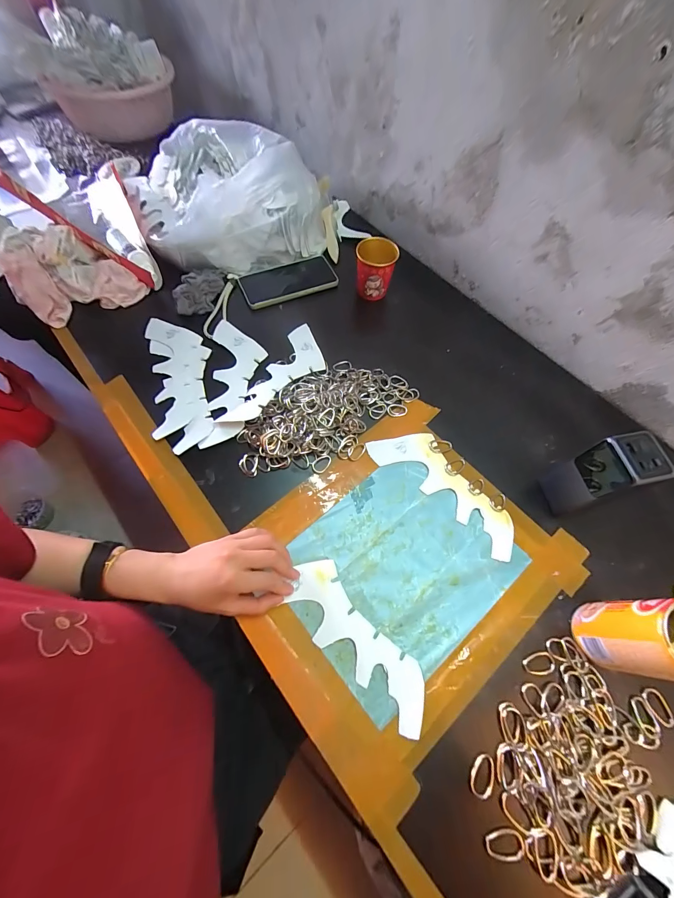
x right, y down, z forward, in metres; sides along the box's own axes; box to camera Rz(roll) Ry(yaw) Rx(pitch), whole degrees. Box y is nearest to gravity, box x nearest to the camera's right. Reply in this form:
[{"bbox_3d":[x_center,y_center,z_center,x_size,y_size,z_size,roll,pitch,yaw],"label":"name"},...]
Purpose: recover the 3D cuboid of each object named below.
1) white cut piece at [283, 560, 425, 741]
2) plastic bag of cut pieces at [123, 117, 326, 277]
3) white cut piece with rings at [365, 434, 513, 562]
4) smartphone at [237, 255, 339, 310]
[{"bbox_3d":[0.021,0.205,0.367,0.062,0.006,0.187,-39,71,-18],"label":"white cut piece"},{"bbox_3d":[-0.196,-0.453,0.616,0.309,0.135,0.250,-16,65,-9],"label":"plastic bag of cut pieces"},{"bbox_3d":[0.144,0.047,0.452,0.077,0.004,0.214,-42,72,-19],"label":"white cut piece with rings"},{"bbox_3d":[-0.087,-0.300,0.614,0.165,0.015,0.083,-22,66,-12],"label":"smartphone"}]

